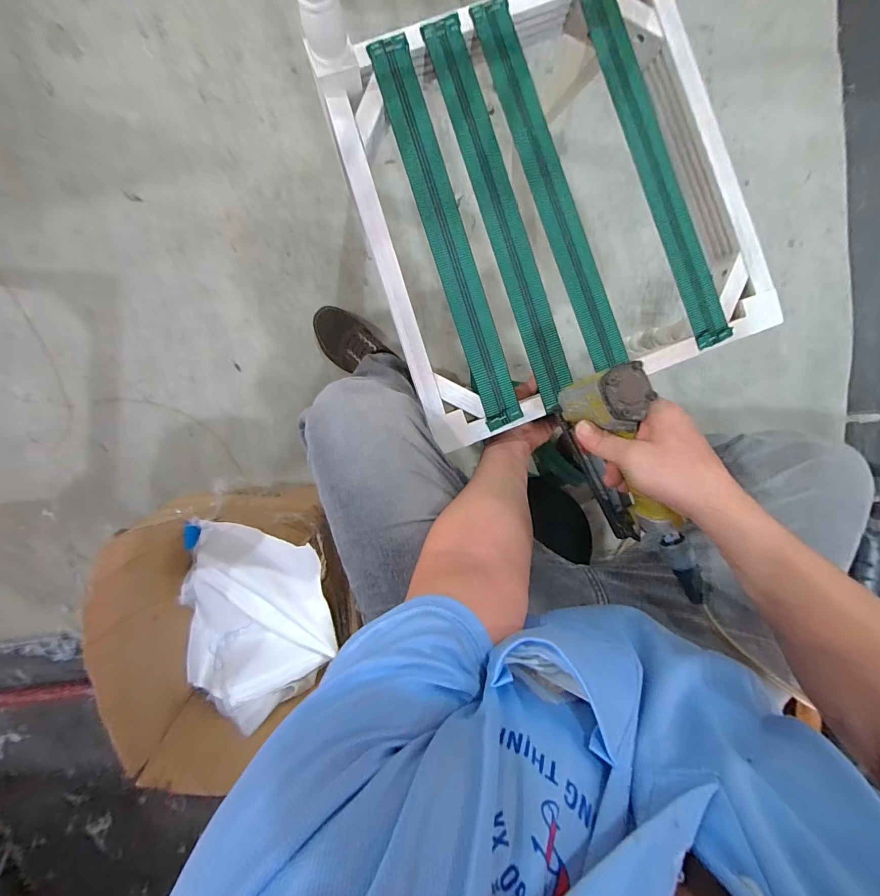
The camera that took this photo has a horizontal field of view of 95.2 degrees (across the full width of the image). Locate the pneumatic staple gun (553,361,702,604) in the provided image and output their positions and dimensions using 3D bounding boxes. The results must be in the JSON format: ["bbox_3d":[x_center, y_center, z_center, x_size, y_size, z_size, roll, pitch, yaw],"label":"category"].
[{"bbox_3d":[0.191,0.034,0.423,0.055,0.114,0.250,-25,106,-2],"label":"pneumatic staple gun"}]

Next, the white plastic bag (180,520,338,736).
[{"bbox_3d":[-0.334,0.312,0.739,0.261,0.106,0.328,3,97,-5],"label":"white plastic bag"}]

